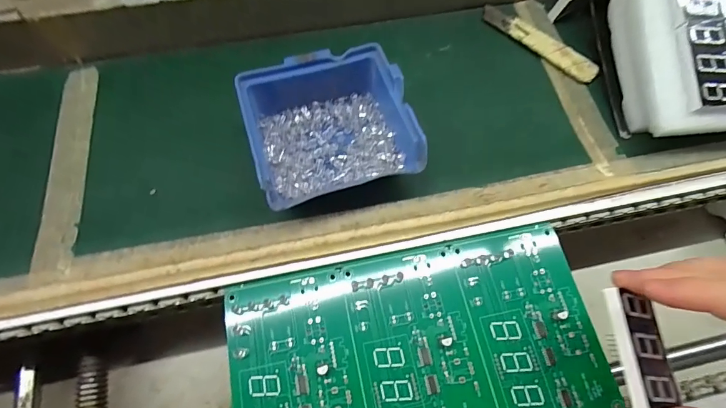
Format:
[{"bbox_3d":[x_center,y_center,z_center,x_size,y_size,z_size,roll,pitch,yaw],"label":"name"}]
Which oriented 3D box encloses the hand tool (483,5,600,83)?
[{"bbox_3d":[0.147,-0.138,0.333,0.022,0.006,0.108,-42,73,-18],"label":"hand tool"}]

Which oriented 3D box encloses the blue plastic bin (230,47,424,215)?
[{"bbox_3d":[-0.022,-0.051,0.267,0.099,0.050,0.095,-16,67,-9],"label":"blue plastic bin"}]

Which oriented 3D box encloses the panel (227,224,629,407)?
[{"bbox_3d":[0.035,0.090,0.247,0.225,0.008,0.119,-10,67,-6],"label":"panel"}]

